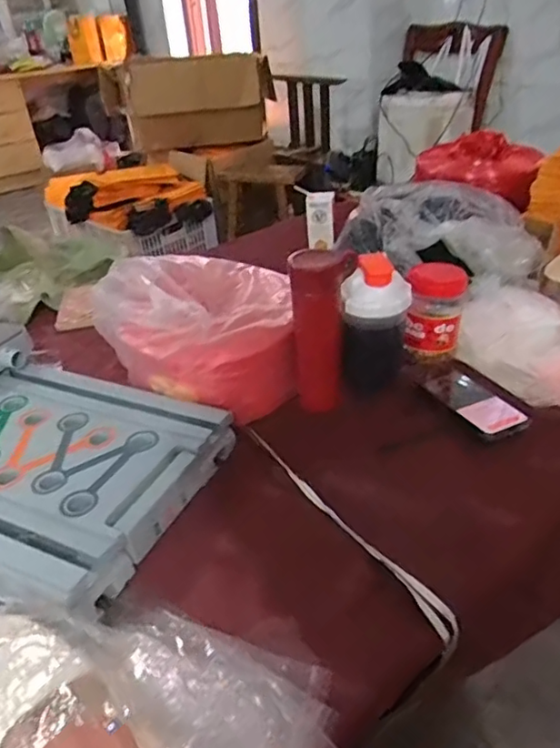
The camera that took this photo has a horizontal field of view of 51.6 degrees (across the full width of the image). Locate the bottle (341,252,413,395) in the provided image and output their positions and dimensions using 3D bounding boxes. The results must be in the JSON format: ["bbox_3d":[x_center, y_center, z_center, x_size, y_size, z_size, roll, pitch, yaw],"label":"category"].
[{"bbox_3d":[0.129,-0.068,0.781,0.086,0.180,0.075,3,35,11],"label":"bottle"}]

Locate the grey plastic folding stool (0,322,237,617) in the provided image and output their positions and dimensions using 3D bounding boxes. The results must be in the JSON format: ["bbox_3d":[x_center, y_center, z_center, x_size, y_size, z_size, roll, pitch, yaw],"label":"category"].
[{"bbox_3d":[-0.338,0.079,0.720,0.483,0.109,0.322,12,38,22],"label":"grey plastic folding stool"}]

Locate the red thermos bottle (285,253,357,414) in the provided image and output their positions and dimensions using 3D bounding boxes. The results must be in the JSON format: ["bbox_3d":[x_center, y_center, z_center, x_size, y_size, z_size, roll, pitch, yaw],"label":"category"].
[{"bbox_3d":[0.057,-0.056,0.764,0.079,0.208,0.060,0,35,7],"label":"red thermos bottle"}]

